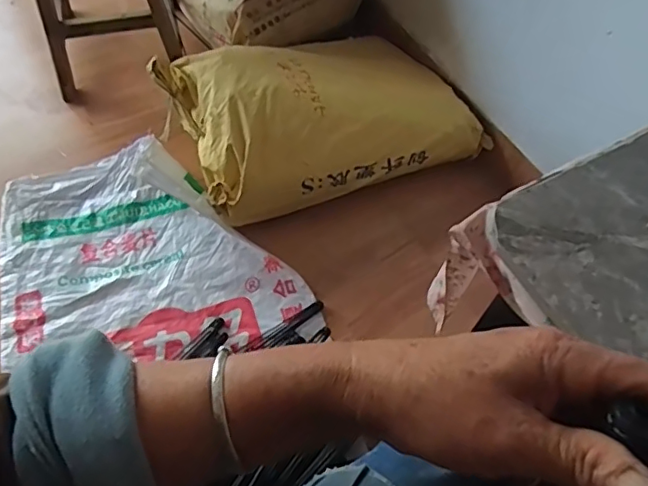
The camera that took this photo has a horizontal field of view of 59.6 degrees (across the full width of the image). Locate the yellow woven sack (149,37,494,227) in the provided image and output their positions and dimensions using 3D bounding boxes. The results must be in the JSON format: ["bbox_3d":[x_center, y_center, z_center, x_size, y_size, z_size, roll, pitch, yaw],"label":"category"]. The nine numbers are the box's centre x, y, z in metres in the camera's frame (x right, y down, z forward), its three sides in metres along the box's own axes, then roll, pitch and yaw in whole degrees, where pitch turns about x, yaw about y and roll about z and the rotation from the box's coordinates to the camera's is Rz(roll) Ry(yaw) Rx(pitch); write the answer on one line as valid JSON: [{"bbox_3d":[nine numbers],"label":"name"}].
[{"bbox_3d":[0.003,-0.312,1.261,0.617,0.177,0.418,-24,63,-16],"label":"yellow woven sack"}]

